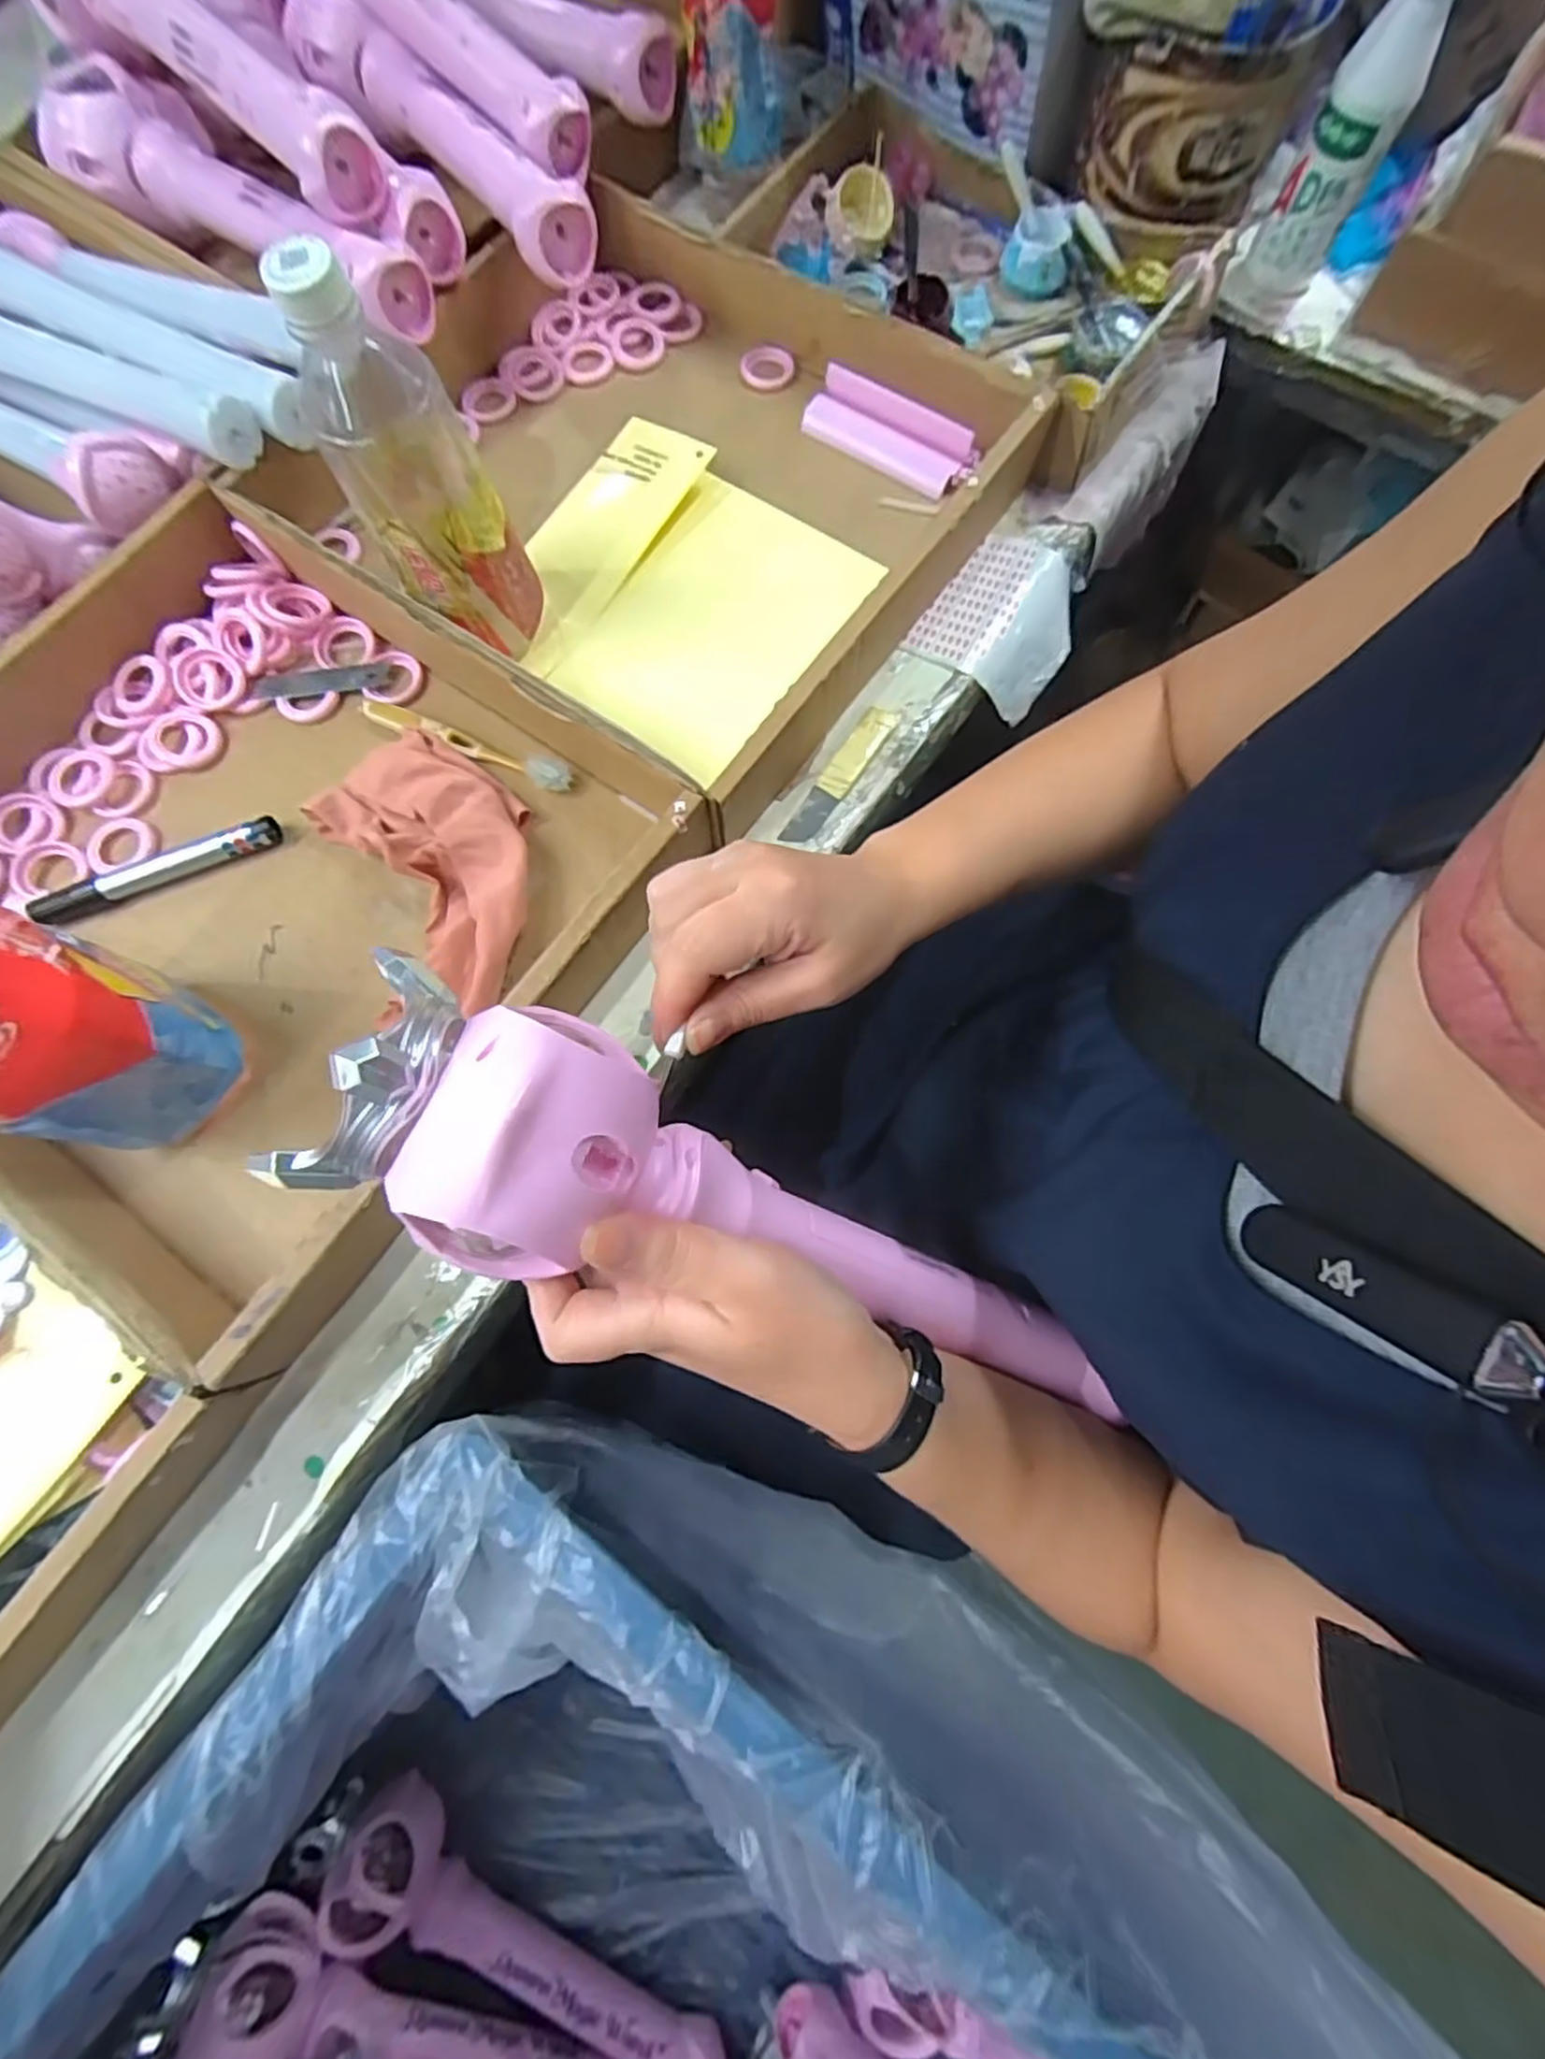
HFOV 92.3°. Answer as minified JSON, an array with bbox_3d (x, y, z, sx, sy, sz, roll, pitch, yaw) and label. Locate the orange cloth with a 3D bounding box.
[{"bbox_3d":[-0.184,-0.091,0.408,0.104,0.034,0.169,-25,77,-6],"label":"orange cloth"}]

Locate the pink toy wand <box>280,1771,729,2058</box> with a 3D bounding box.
[{"bbox_3d":[-0.202,0.705,0.563,0.356,0.052,0.070,32,78,8],"label":"pink toy wand"}]

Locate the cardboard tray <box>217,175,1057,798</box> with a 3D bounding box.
[{"bbox_3d":[-0.079,-0.359,0.466,0.389,0.056,0.348,36,79,6],"label":"cardboard tray"}]

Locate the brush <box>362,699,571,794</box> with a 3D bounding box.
[{"bbox_3d":[-0.181,-0.171,0.436,0.137,0.014,0.018,24,77,6],"label":"brush"}]

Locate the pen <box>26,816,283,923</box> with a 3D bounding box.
[{"bbox_3d":[-0.343,-0.090,0.416,0.132,0.013,0.018,-24,77,-6],"label":"pen"}]

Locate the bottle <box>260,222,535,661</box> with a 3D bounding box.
[{"bbox_3d":[-0.177,-0.276,0.372,0.071,0.177,0.074,-25,77,-6],"label":"bottle"}]

